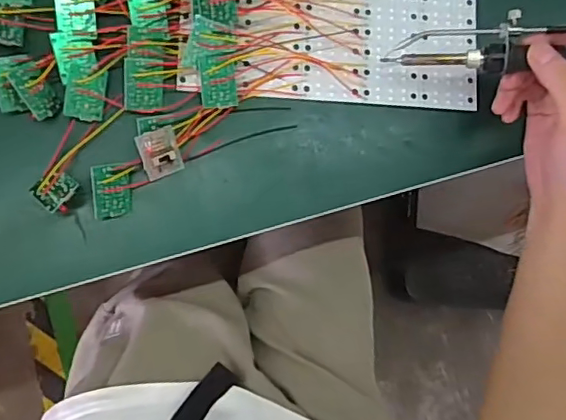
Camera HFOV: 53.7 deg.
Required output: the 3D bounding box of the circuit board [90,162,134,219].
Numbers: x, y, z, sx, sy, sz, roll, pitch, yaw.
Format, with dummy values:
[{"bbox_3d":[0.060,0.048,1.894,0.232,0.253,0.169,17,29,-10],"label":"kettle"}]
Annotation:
[{"bbox_3d":[-0.116,-0.013,0.384,0.028,0.007,0.037,-13,111,-40],"label":"circuit board"}]

